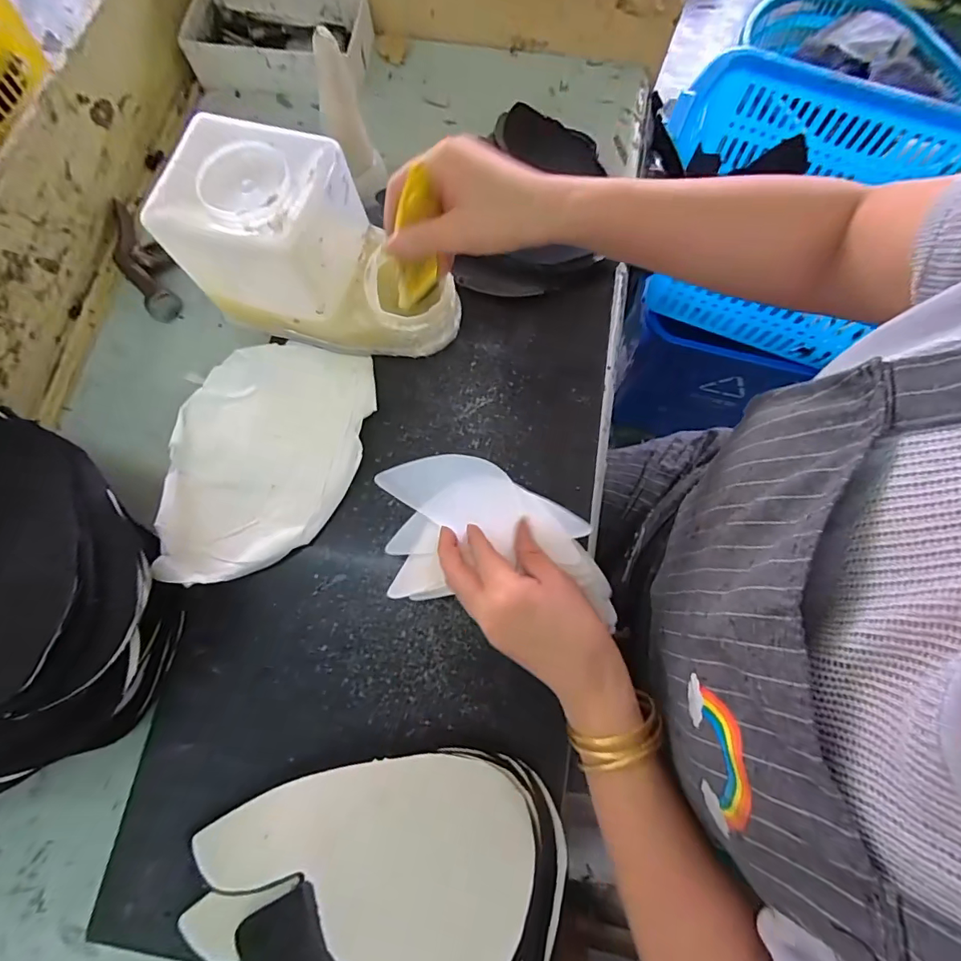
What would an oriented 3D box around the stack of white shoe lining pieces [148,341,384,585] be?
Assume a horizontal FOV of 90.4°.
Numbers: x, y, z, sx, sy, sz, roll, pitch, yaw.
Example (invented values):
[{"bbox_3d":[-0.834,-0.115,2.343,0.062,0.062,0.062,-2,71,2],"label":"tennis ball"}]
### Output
[{"bbox_3d":[-0.178,-0.021,0.388,0.148,0.019,0.210,15,76,3],"label":"stack of white shoe lining pieces"}]

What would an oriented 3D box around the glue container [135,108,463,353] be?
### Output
[{"bbox_3d":[-0.120,-0.178,0.371,0.206,0.112,0.110,10,75,2],"label":"glue container"}]

